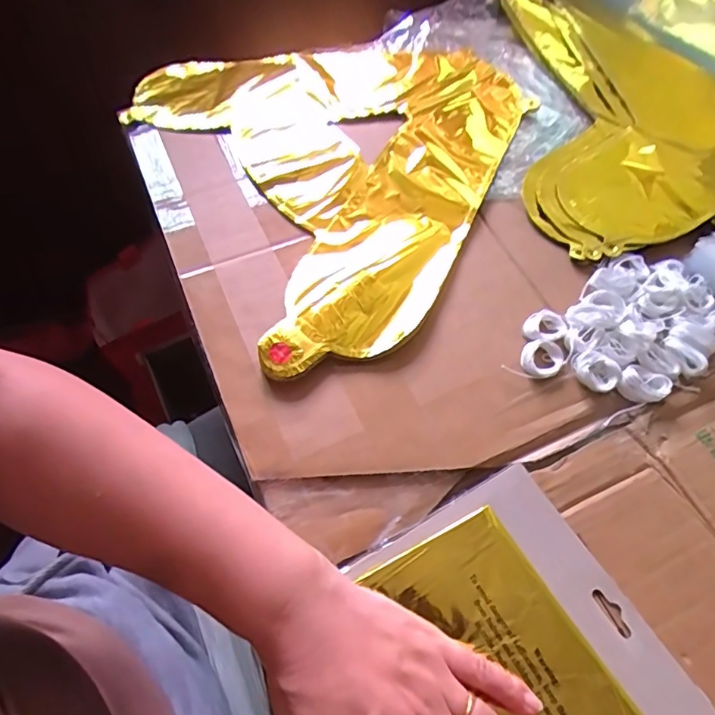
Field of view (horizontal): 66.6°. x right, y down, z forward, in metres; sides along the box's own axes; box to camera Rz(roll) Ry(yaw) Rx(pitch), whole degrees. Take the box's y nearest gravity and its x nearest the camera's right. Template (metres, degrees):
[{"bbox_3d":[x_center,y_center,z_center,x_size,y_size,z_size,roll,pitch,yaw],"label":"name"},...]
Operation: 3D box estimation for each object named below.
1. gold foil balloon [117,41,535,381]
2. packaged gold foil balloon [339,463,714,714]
[{"bbox_3d":[0.002,-0.203,0.500,0.354,0.019,0.406,-29,63,-17],"label":"gold foil balloon"},{"bbox_3d":[0.087,0.176,0.290,0.160,0.011,0.199,-26,62,-16],"label":"packaged gold foil balloon"}]

